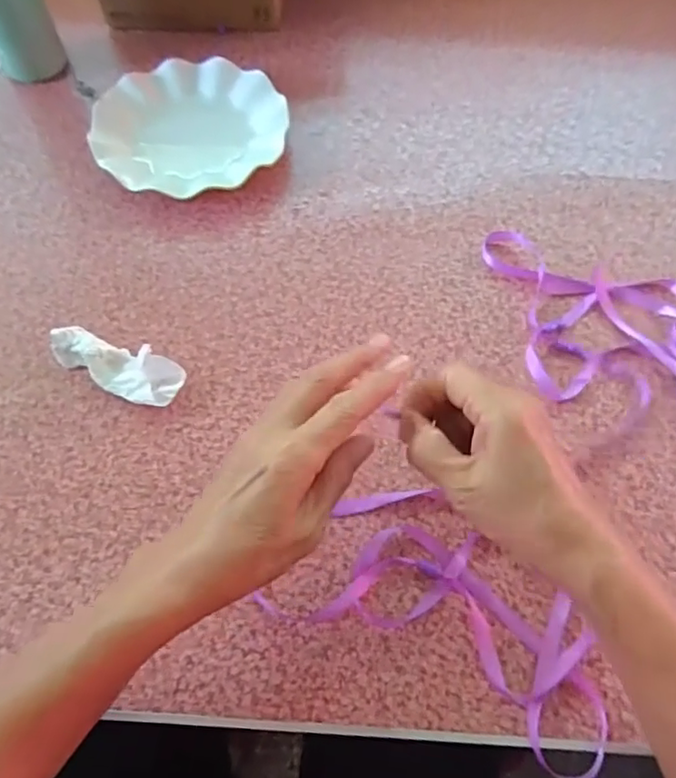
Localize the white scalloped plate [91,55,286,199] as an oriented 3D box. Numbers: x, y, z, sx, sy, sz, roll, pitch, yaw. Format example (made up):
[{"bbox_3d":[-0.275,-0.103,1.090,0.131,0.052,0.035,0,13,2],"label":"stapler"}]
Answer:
[{"bbox_3d":[-0.141,-0.250,0.569,0.178,0.031,0.178,0,62,0],"label":"white scalloped plate"}]

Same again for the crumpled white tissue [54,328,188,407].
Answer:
[{"bbox_3d":[-0.170,-0.019,0.450,0.106,0.025,0.038,24,64,12],"label":"crumpled white tissue"}]

